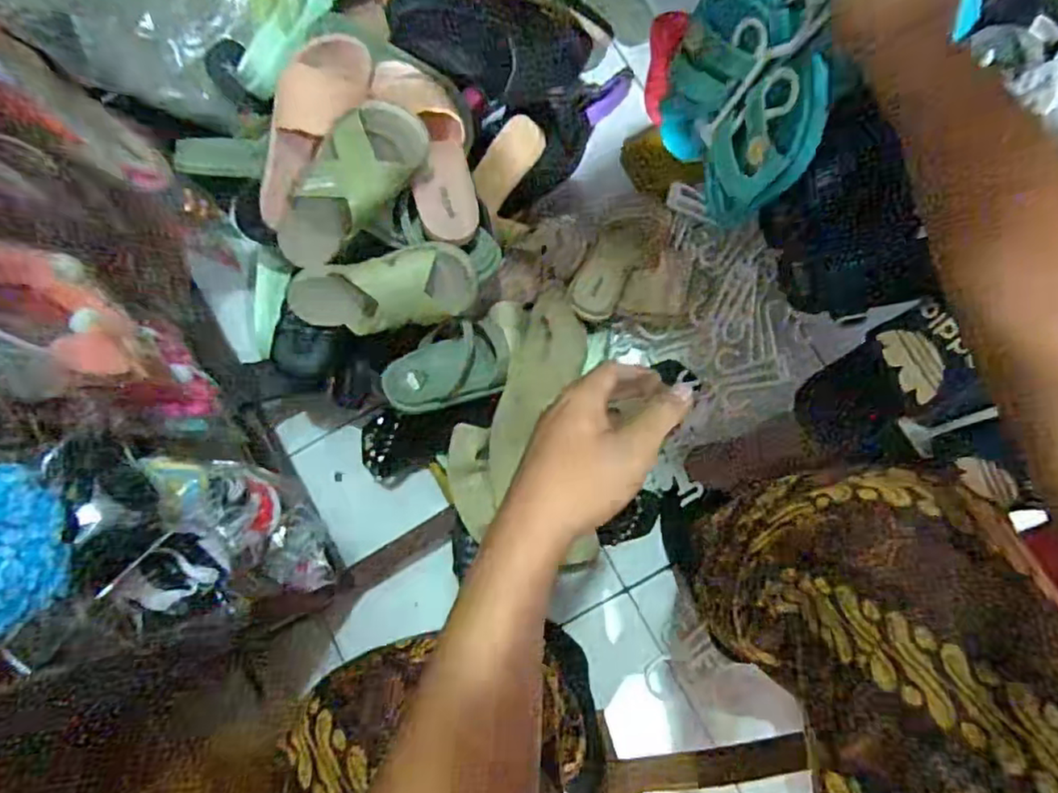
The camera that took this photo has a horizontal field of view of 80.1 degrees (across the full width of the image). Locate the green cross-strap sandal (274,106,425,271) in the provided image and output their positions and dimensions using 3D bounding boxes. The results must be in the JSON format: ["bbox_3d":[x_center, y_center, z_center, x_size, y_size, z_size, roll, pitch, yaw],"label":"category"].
[{"bbox_3d":[-0.197,-0.220,0.669,0.216,0.063,0.101,-29,80,36],"label":"green cross-strap sandal"}]

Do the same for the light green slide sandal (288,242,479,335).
[{"bbox_3d":[-0.167,-0.110,0.699,0.224,0.060,0.088,-7,115,18],"label":"light green slide sandal"}]

